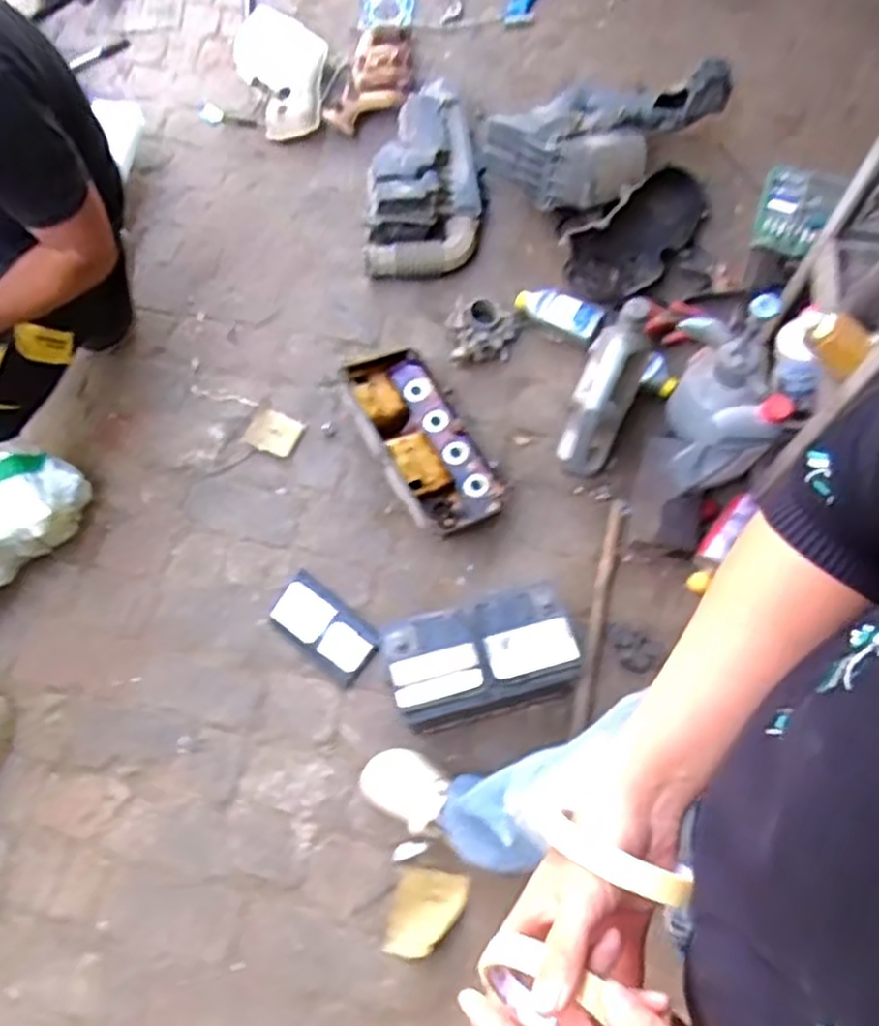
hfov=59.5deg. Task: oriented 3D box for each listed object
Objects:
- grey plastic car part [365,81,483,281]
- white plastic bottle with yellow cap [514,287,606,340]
[{"bbox_3d":[-0.028,-0.741,1.697,0.238,0.171,0.451,3,69,2],"label":"grey plastic car part"},{"bbox_3d":[0.245,-0.417,1.579,0.197,0.063,0.062,29,71,29],"label":"white plastic bottle with yellow cap"}]

